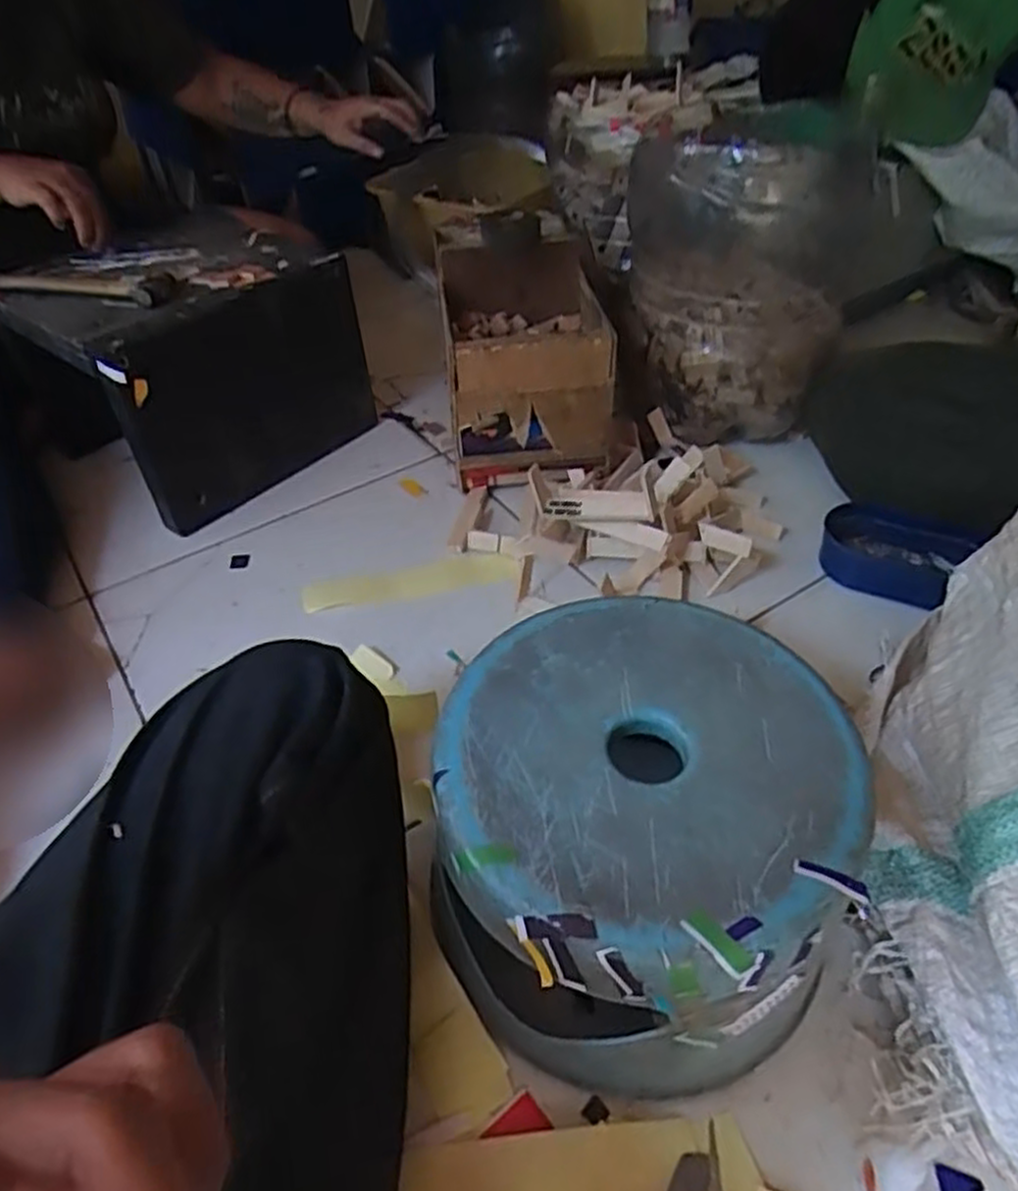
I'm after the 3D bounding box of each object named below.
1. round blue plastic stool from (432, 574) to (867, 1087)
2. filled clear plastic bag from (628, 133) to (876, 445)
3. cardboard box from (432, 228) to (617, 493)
[{"bbox_3d":[0.074,0.141,0.464,0.214,0.170,0.222,-2,44,2],"label":"round blue plastic stool"},{"bbox_3d":[0.231,-0.326,0.830,0.203,0.267,0.159,1,44,5],"label":"filled clear plastic bag"},{"bbox_3d":[0.017,-0.233,0.837,0.156,0.200,0.173,-6,44,-3],"label":"cardboard box"}]

